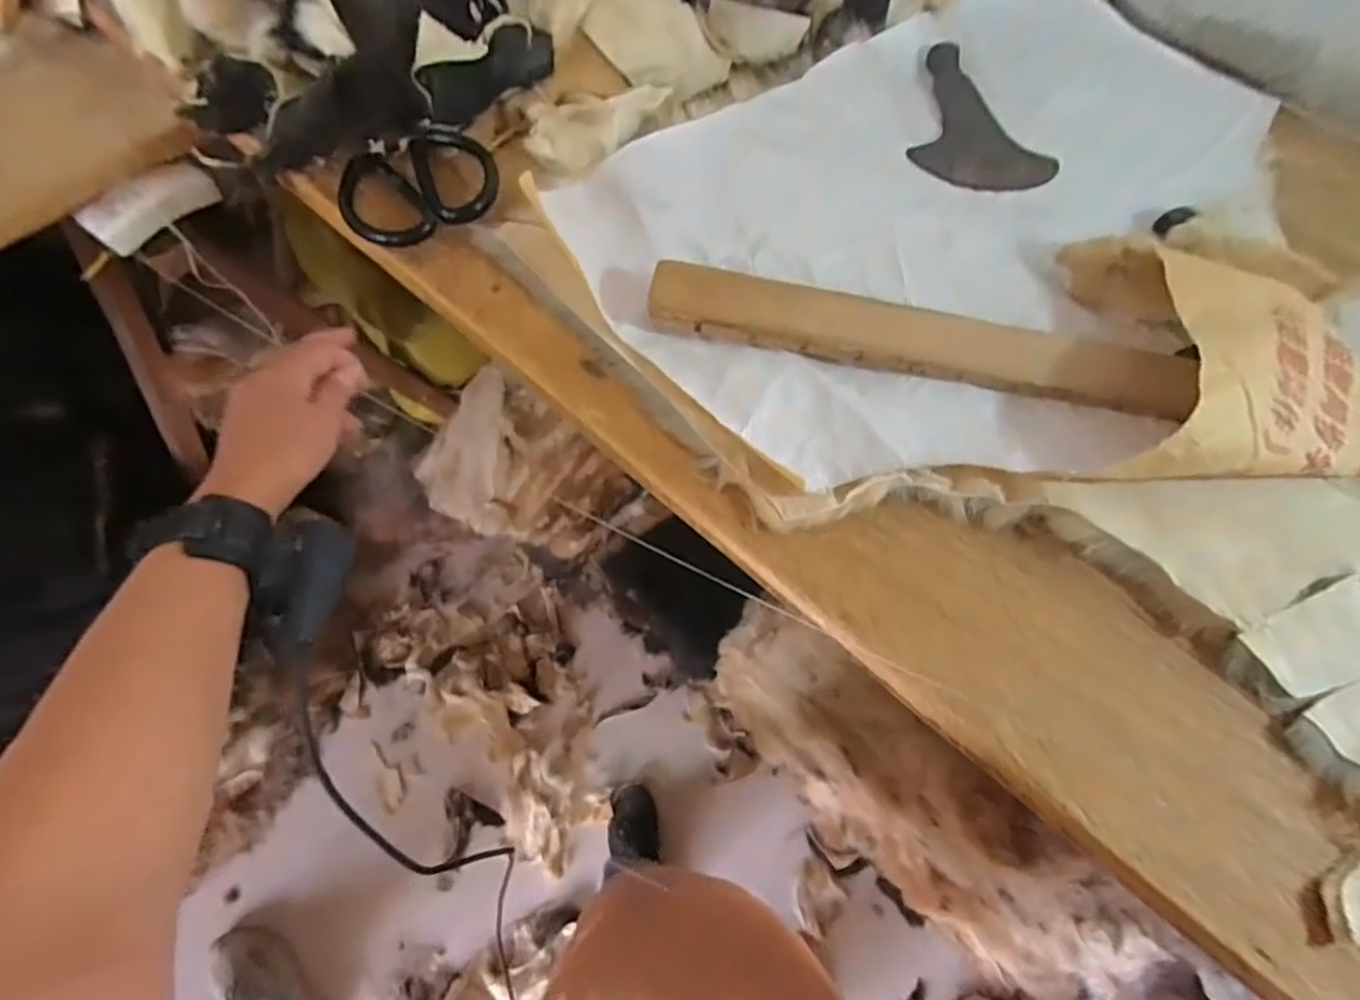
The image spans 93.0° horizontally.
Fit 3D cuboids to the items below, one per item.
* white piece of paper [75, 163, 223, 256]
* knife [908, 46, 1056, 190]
[{"bbox_3d":[-0.424,-0.236,0.519,0.044,0.023,0.093,42,72,16],"label":"white piece of paper"},{"bbox_3d":[0.259,-0.319,0.545,0.116,0.012,0.166,12,66,4],"label":"knife"}]

